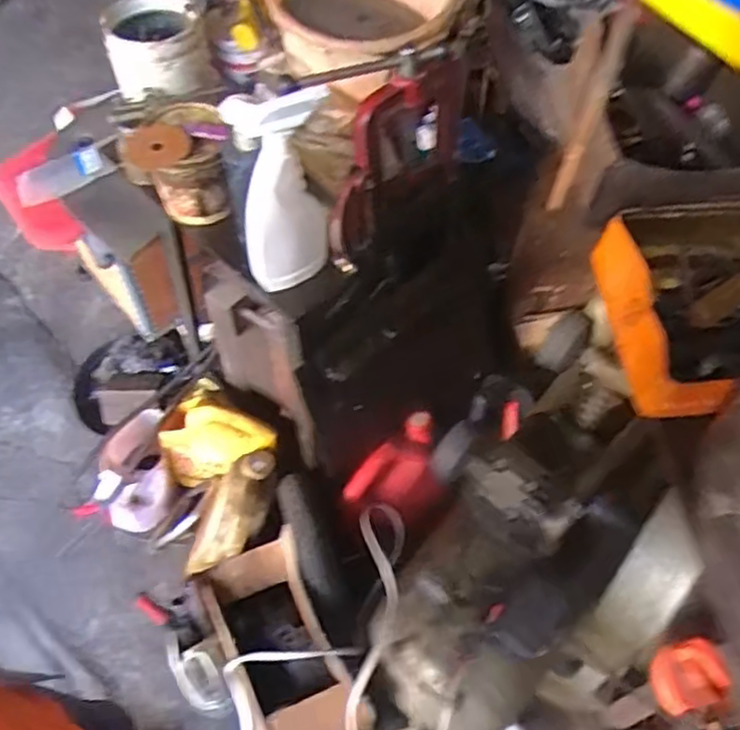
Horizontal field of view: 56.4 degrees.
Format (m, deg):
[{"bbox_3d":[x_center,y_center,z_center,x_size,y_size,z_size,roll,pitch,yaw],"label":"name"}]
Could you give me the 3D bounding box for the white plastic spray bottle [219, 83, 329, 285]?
[{"bbox_3d":[-0.109,-0.213,0.826,0.111,0.255,0.096,-1,57,0],"label":"white plastic spray bottle"}]

